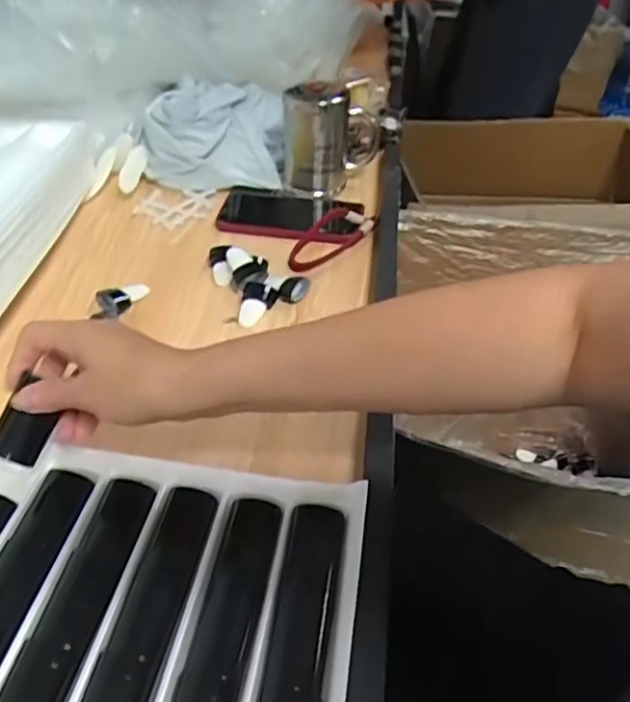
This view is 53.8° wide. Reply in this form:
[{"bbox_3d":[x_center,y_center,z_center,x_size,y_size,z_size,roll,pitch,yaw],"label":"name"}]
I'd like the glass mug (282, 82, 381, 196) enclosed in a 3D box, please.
[{"bbox_3d":[-0.001,-0.272,0.769,0.079,0.105,0.082,1,43,-4],"label":"glass mug"}]

